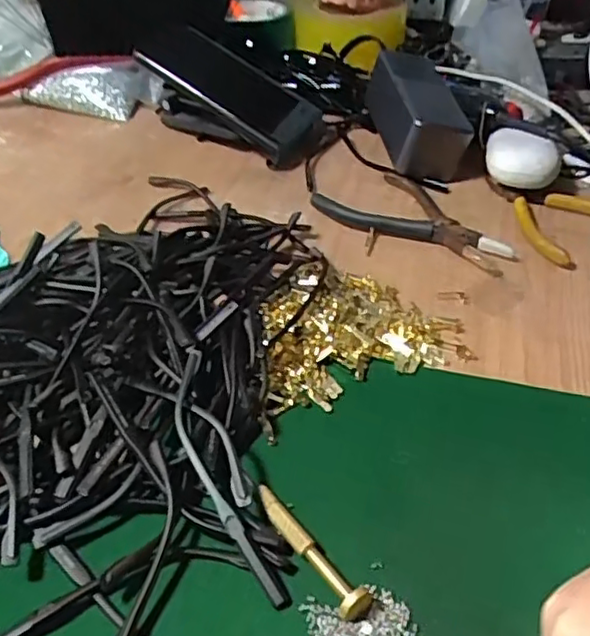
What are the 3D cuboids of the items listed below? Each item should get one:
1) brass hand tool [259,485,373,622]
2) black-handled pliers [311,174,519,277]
[{"bbox_3d":[0.006,0.101,0.287,0.013,0.012,0.072,-26,46,-25],"label":"brass hand tool"},{"bbox_3d":[0.094,-0.076,0.486,0.148,0.013,0.073,28,49,29],"label":"black-handled pliers"}]

